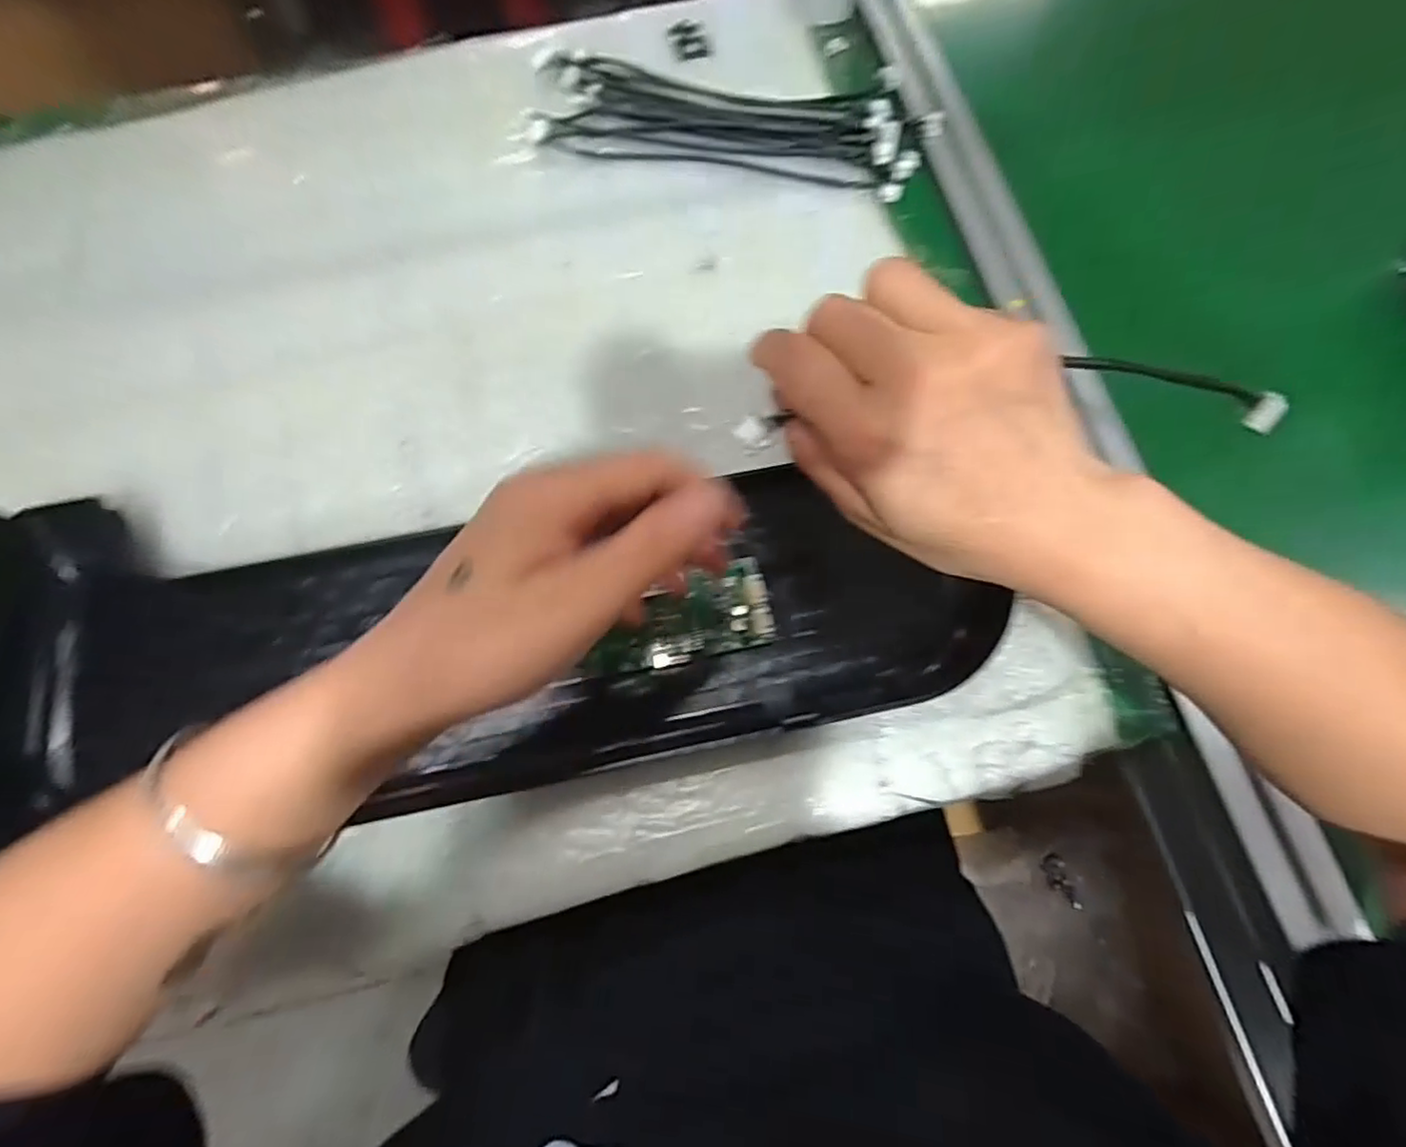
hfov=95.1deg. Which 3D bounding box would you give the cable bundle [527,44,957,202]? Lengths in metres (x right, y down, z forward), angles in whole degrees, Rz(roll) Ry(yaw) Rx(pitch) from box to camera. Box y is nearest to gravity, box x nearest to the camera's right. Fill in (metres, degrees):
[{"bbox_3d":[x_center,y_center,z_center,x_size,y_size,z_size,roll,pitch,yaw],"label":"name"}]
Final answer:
[{"bbox_3d":[0.020,-0.320,0.448,0.273,0.012,0.112,5,71,0],"label":"cable bundle"}]

